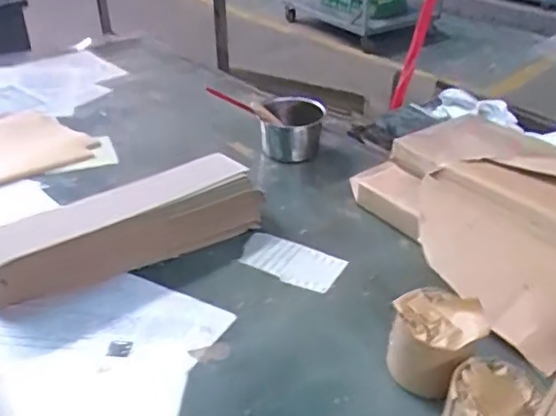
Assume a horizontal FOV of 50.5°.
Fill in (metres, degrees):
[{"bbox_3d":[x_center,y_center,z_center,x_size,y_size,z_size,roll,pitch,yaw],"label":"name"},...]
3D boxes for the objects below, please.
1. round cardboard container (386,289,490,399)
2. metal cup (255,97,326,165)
[{"bbox_3d":[0.174,0.153,0.661,0.091,0.089,0.087,1,33,0],"label":"round cardboard container"},{"bbox_3d":[0.026,-0.150,1.136,0.120,0.094,0.112,4,33,5],"label":"metal cup"}]

